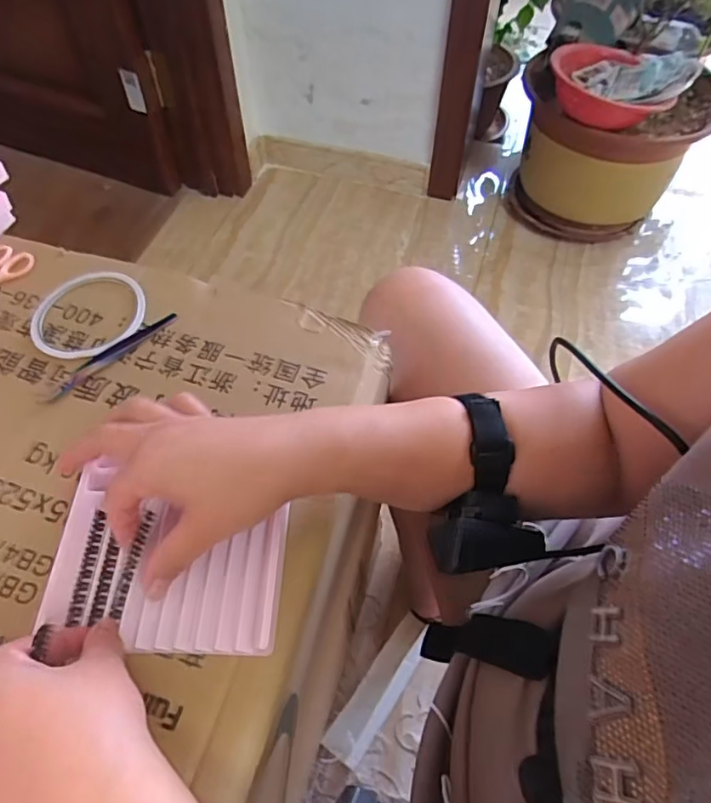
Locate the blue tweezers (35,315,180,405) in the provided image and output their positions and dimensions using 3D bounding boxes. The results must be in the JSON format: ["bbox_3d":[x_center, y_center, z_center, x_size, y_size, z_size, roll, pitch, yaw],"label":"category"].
[{"bbox_3d":[-0.195,-0.037,0.458,0.117,0.006,0.016,-39,65,-23],"label":"blue tweezers"}]

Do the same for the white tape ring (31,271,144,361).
[{"bbox_3d":[-0.220,-0.072,0.474,0.092,0.009,0.082,-29,61,-19],"label":"white tape ring"}]

